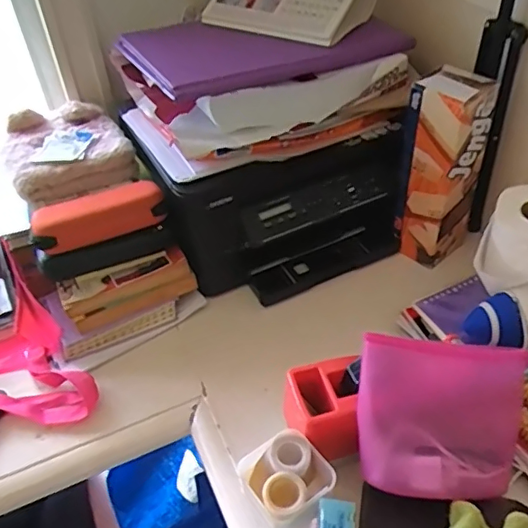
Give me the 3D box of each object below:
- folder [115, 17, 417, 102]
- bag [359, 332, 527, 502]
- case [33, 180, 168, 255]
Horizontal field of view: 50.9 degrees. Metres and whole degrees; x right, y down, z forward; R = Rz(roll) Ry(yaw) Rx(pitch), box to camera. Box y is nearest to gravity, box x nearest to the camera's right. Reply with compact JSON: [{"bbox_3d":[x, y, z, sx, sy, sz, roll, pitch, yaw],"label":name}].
[{"bbox_3d":[0.008,-0.314,0.797,0.384,0.034,0.203,-18,45,-14],"label":"folder"},{"bbox_3d":[0.188,0.155,0.559,0.188,0.036,0.148,7,75,-9],"label":"bag"},{"bbox_3d":[-0.217,-0.067,0.725,0.165,0.052,0.072,-21,45,-17],"label":"case"}]

